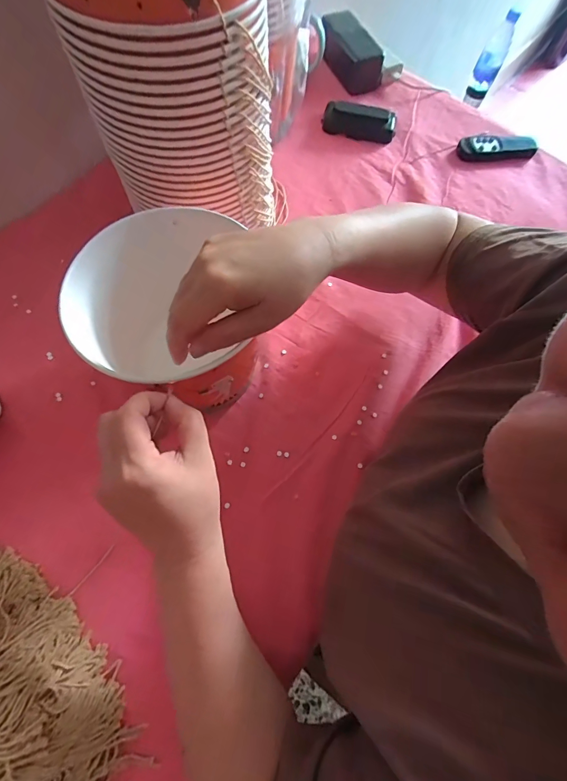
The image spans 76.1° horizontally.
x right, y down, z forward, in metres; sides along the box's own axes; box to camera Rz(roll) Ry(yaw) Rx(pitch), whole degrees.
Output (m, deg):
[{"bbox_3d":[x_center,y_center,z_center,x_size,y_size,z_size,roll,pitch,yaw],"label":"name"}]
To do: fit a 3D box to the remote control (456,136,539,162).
[{"bbox_3d":[0.315,-0.359,0.533,0.107,0.020,0.035,-3,69,-3],"label":"remote control"}]

